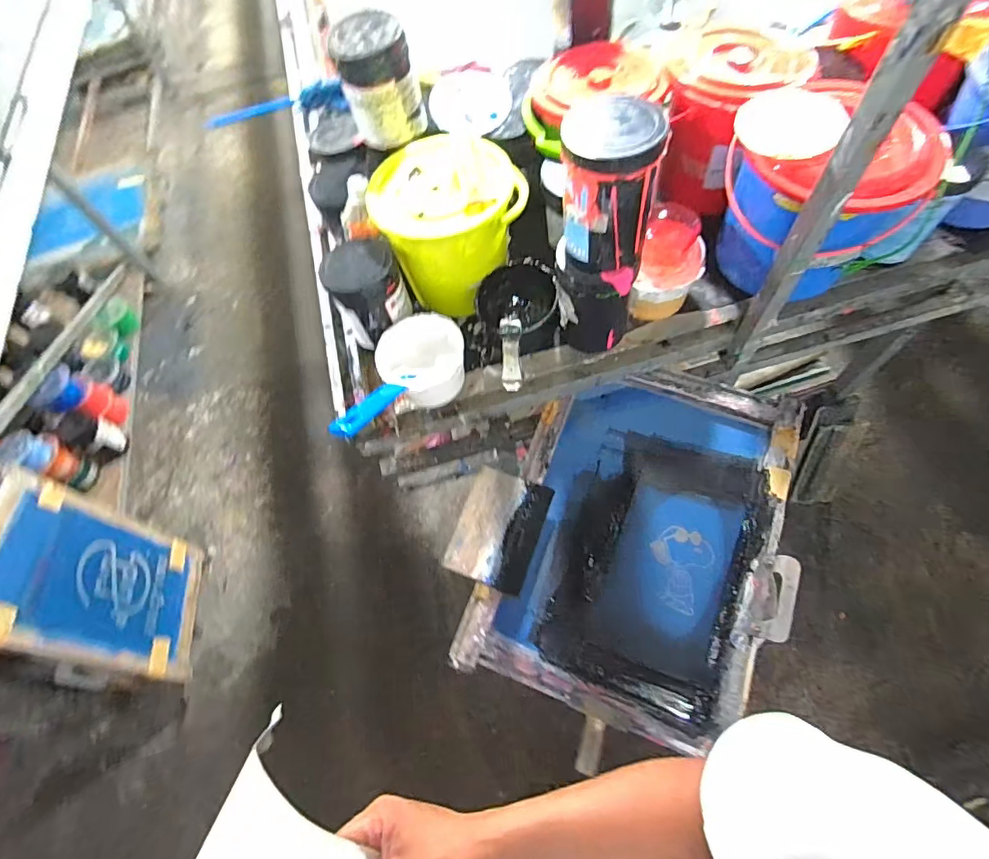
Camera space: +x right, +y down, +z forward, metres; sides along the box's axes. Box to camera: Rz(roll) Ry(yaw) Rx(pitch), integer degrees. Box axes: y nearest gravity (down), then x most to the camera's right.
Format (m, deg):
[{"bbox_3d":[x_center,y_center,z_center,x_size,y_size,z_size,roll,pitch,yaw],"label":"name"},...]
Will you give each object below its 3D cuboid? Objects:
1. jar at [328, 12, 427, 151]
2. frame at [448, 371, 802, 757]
[{"bbox_3d":[-0.167,-0.511,0.730,0.108,0.134,0.097,-12,63,-3],"label":"jar"},{"bbox_3d":[0.228,0.157,0.785,0.386,0.045,0.541,20,71,12],"label":"frame"}]

